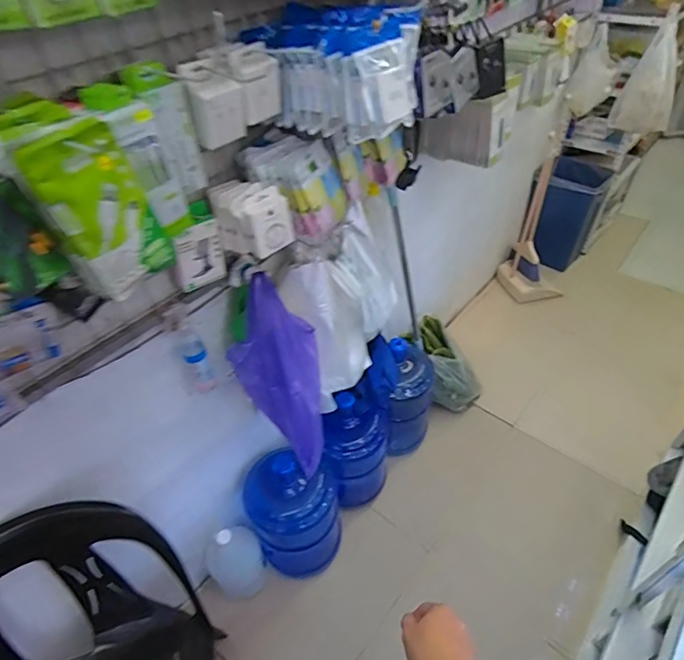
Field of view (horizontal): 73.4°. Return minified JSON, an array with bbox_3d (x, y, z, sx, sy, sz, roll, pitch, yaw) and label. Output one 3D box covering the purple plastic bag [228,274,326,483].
[{"bbox_3d":[-0.126,0.107,0.978,0.180,0.454,0.086,-17,19,-11],"label":"purple plastic bag"}]

